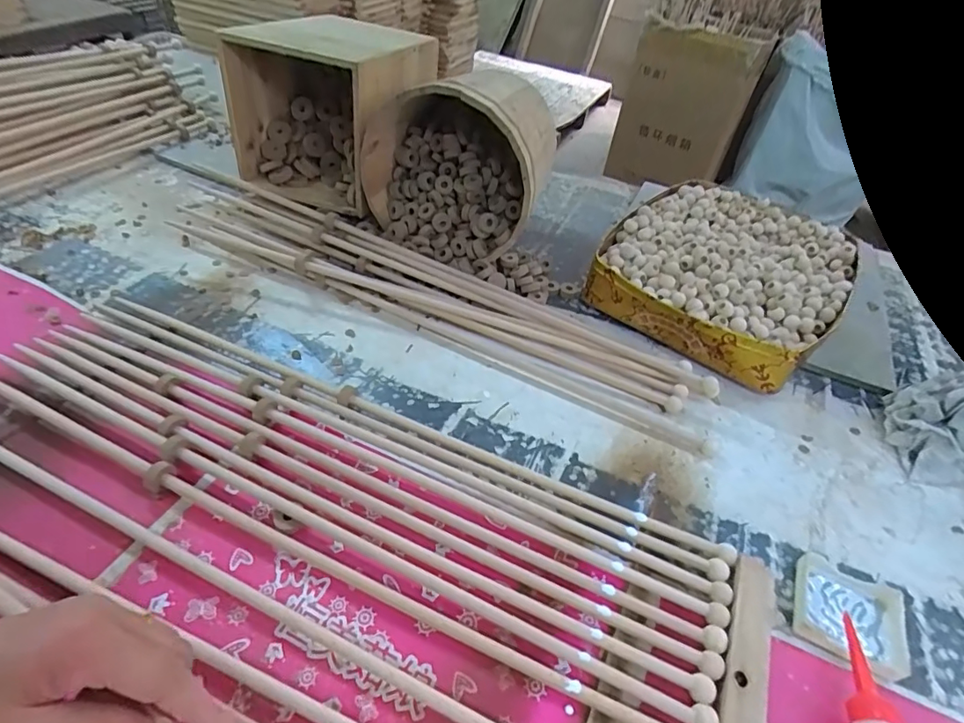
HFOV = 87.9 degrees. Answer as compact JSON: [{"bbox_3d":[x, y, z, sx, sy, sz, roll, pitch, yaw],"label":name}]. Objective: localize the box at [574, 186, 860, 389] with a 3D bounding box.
[{"bbox_3d":[0.340,-0.125,0.707,0.294,0.089,0.353,34,50,25],"label":"box"}]

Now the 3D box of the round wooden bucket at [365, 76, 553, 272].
[{"bbox_3d":[-0.028,-0.288,0.699,0.232,0.195,0.223,16,46,8],"label":"round wooden bucket"}]

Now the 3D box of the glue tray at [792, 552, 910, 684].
[{"bbox_3d":[0.301,0.204,0.411,0.077,0.017,0.082,25,47,18],"label":"glue tray"}]

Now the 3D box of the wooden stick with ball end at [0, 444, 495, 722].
[{"bbox_3d":[-0.185,0.174,0.380,0.685,0.017,0.018,21,46,13],"label":"wooden stick with ball end"}]

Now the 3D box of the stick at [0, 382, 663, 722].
[{"bbox_3d":[-0.166,0.141,0.408,0.690,0.017,0.024,20,46,13],"label":"stick"}]

